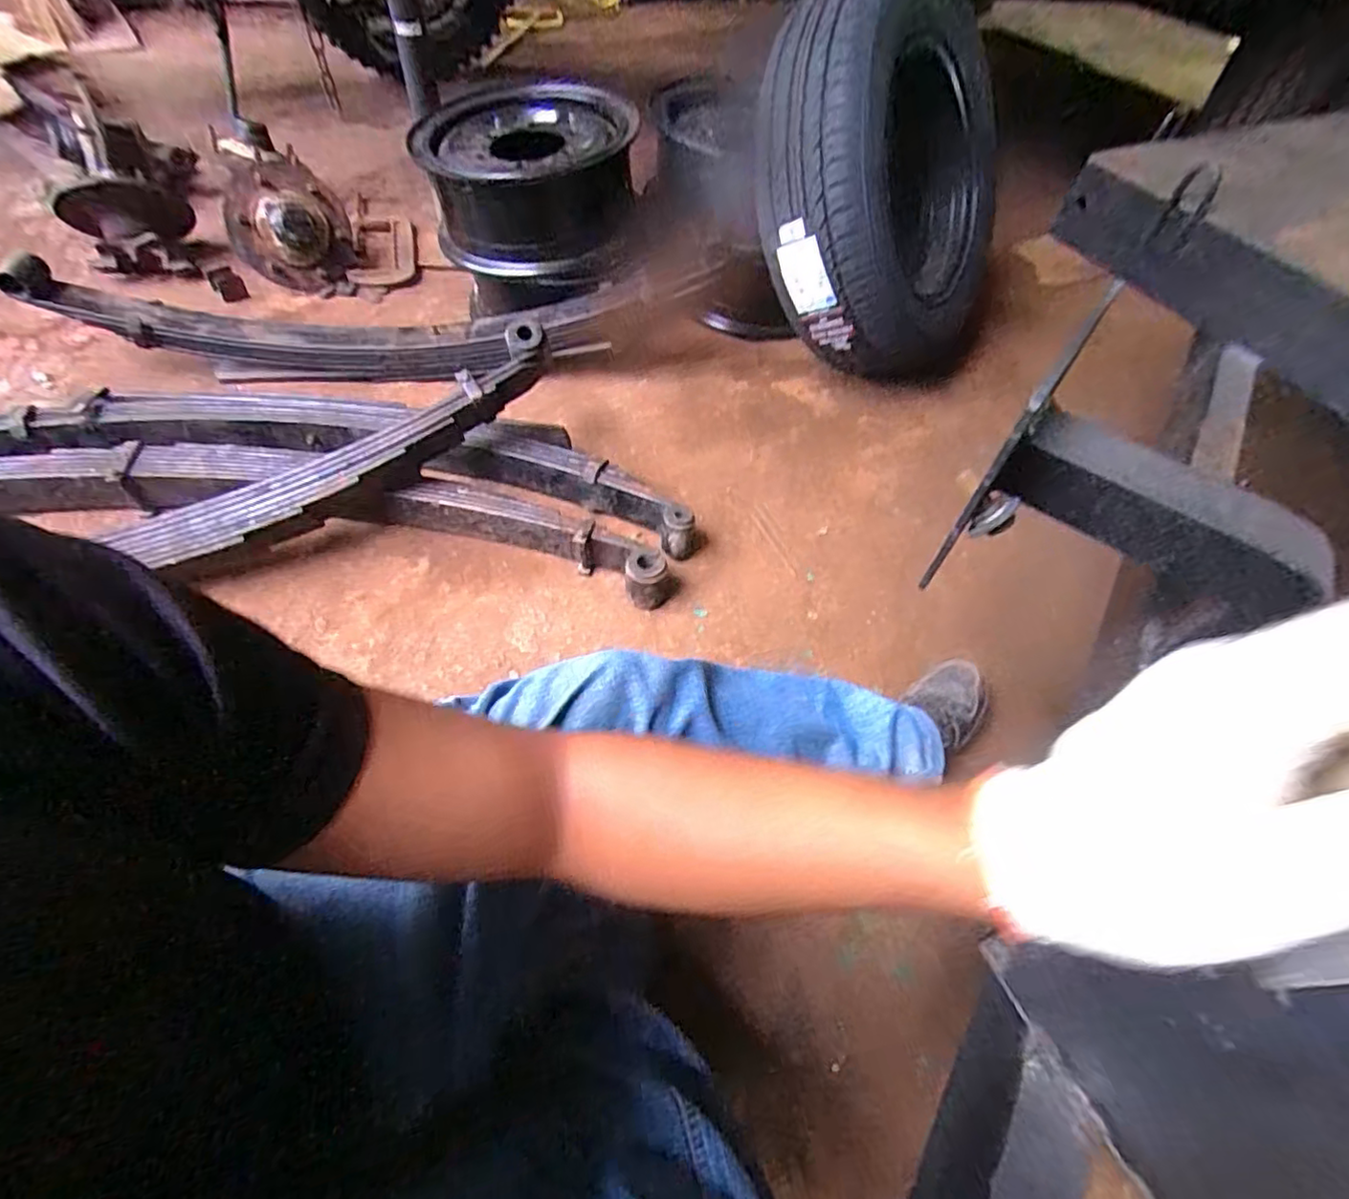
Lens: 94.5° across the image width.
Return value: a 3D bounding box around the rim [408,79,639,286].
[{"bbox_3d":[-0.271,-0.821,1.207,0.407,0.183,0.392,-2,56,-7],"label":"rim"}]

